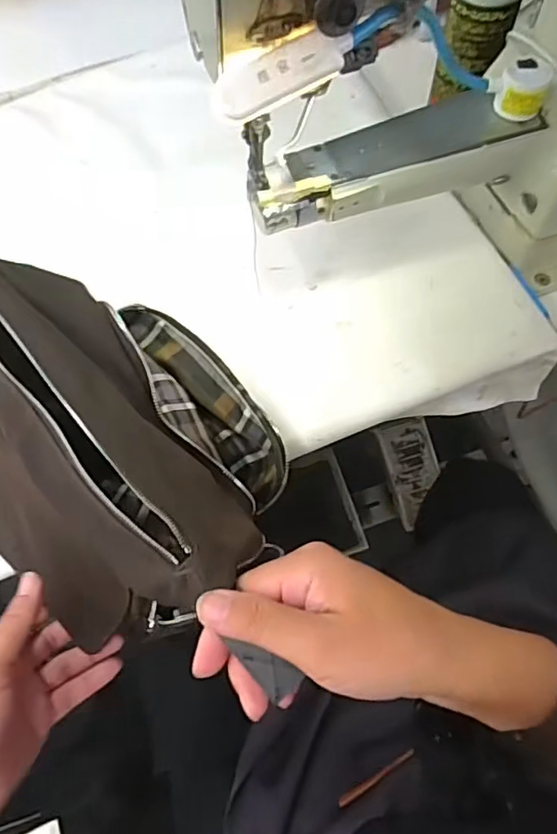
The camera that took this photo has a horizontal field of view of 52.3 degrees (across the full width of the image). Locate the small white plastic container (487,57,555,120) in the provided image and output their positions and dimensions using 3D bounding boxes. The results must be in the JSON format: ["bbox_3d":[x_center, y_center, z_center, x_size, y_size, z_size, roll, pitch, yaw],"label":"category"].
[{"bbox_3d":[0.186,-0.256,0.439,0.041,0.029,0.037,17,66,11],"label":"small white plastic container"}]

